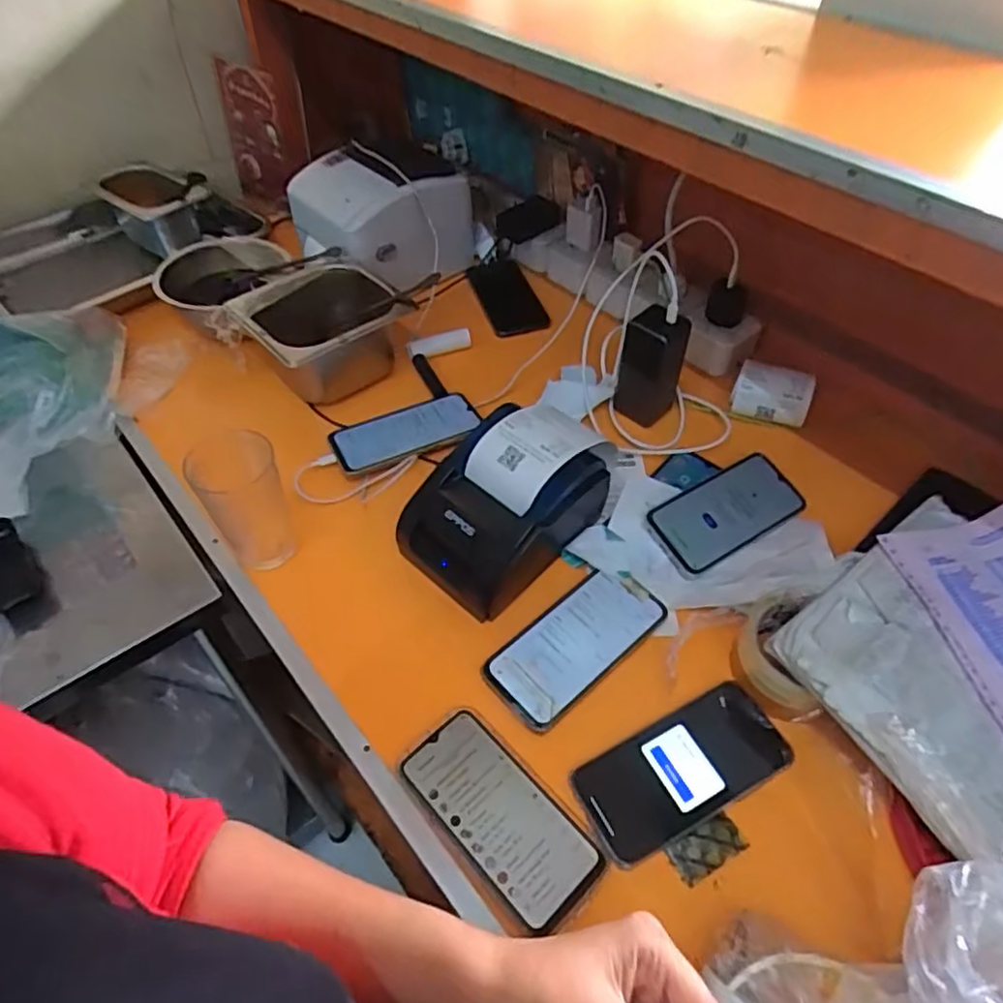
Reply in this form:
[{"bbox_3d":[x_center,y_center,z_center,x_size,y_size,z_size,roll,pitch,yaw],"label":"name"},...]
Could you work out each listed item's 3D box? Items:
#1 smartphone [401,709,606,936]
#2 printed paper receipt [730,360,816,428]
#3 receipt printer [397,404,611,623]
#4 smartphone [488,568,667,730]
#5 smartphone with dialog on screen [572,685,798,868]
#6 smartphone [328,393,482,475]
[{"bbox_3d":[-0.001,0.238,0.497,0.074,0.008,0.162,-35,58,-26],"label":"smartphone"},{"bbox_3d":[0.319,-0.130,0.765,0.083,0.046,0.055,20,52,16],"label":"printed paper receipt"},{"bbox_3d":[0.001,0.000,0.629,0.124,0.099,0.173,35,58,26],"label":"receipt printer"},{"bbox_3d":[0.069,0.125,0.592,0.170,0.008,0.079,-34,58,-26],"label":"smartphone"},{"bbox_3d":[0.145,0.213,0.523,0.173,0.009,0.079,-21,53,-17],"label":"smartphone with dialog on screen"},{"bbox_3d":[-0.108,-0.080,0.752,0.169,0.014,0.083,-19,52,-15],"label":"smartphone"}]

